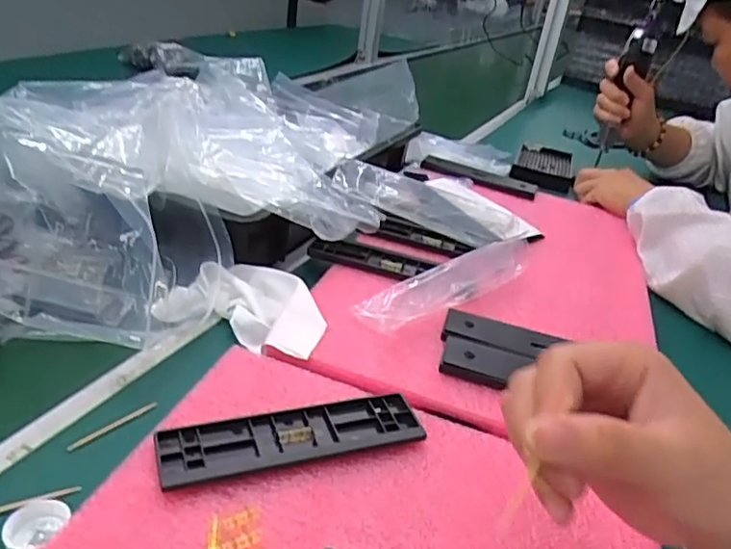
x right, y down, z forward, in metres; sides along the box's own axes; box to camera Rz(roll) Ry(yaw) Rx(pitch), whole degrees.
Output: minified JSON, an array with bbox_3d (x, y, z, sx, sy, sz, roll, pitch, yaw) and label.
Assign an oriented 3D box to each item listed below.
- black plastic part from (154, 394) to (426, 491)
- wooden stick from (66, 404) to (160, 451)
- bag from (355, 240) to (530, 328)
[{"bbox_3d":[-0.042,0.097,0.368,0.157,0.014,0.042,-5,31,-22],"label":"black plastic part"},{"bbox_3d":[-0.160,0.095,0.386,0.004,0.005,0.061,26,33,30],"label":"wooden stick"},{"bbox_3d":[0.093,-0.002,0.560,0.245,0.021,0.041,-19,38,-40],"label":"bag"}]

